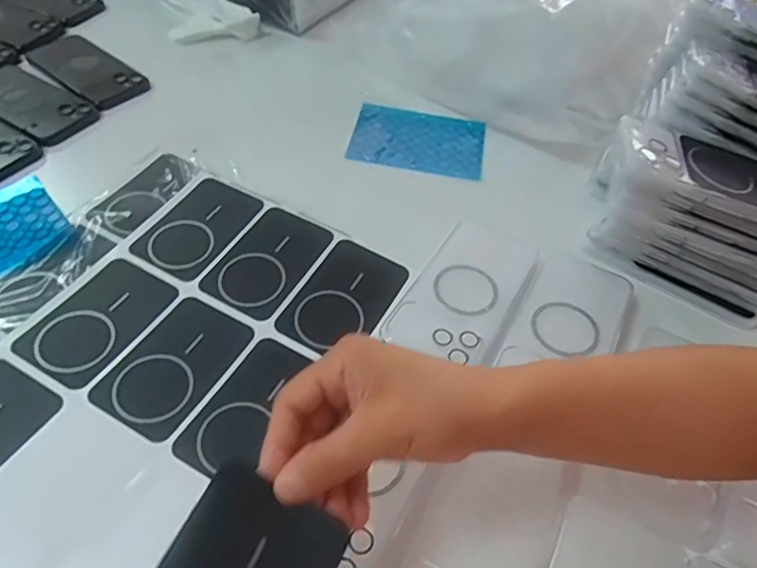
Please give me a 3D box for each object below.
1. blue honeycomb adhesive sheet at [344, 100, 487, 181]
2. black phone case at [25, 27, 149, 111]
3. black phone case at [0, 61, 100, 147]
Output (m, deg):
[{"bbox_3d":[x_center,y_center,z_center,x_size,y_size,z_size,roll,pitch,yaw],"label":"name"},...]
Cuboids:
[{"bbox_3d":[0.045,-0.160,0.624,0.143,0.006,0.100,11,52,4],"label":"blue honeycomb adhesive sheet"},{"bbox_3d":[-0.345,-0.254,0.656,0.172,0.014,0.075,35,58,22],"label":"black phone case"},{"bbox_3d":[-0.377,-0.196,0.605,0.165,0.008,0.073,29,56,18],"label":"black phone case"}]

